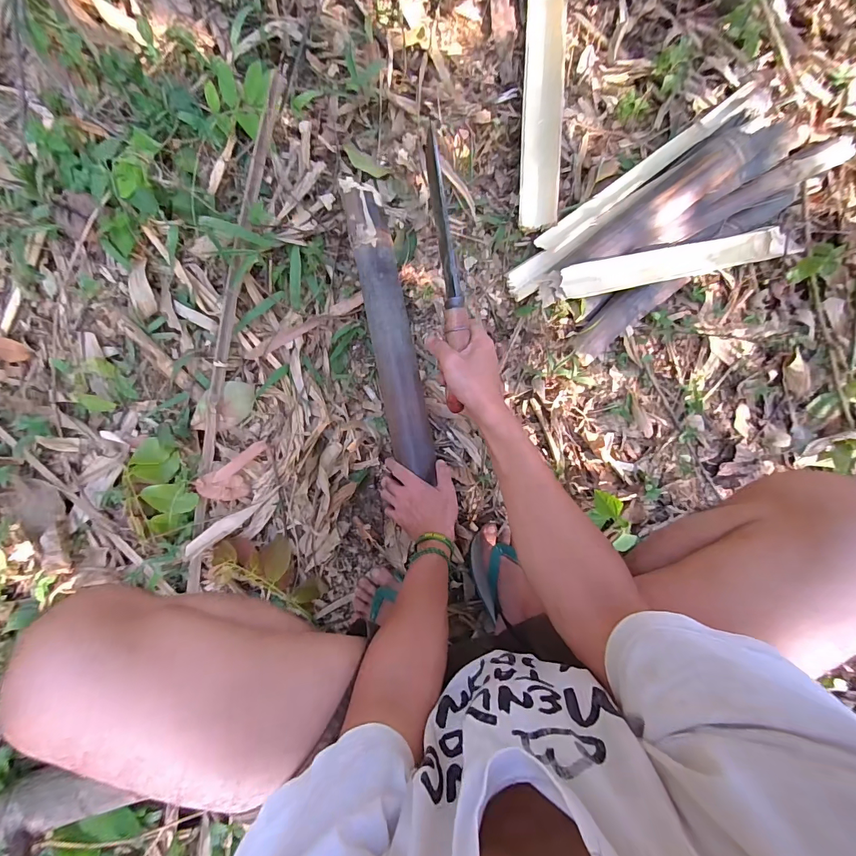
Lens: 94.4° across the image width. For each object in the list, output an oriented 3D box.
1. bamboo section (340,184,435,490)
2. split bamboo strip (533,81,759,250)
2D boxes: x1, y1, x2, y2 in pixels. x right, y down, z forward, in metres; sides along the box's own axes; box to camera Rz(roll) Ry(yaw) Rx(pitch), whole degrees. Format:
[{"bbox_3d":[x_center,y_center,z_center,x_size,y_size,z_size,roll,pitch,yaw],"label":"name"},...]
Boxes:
[{"bbox_3d":[-0.062,-0.162,0.682,0.079,0.081,0.499,-11,89,-5],"label":"bamboo section"},{"bbox_3d":[0.432,-0.504,0.757,0.554,0.013,0.049,-38,60,-6],"label":"split bamboo strip"}]

